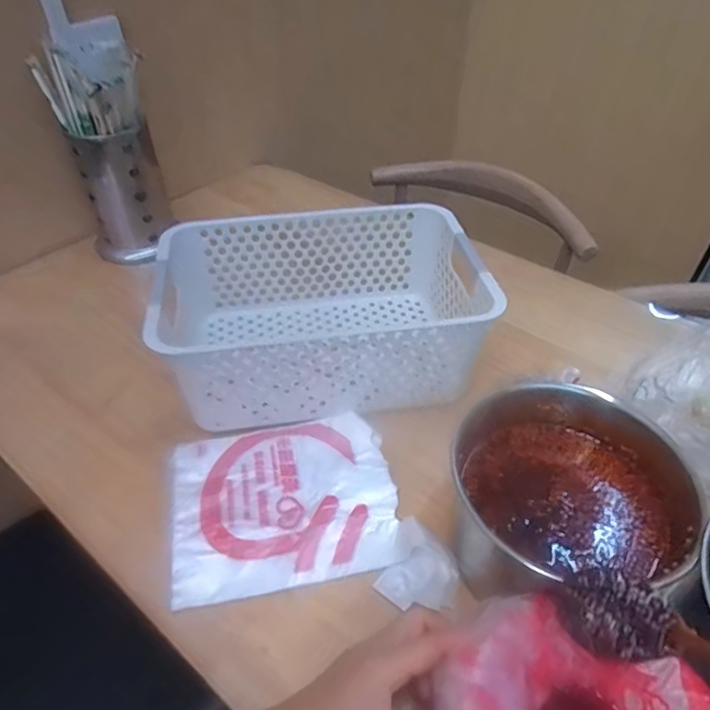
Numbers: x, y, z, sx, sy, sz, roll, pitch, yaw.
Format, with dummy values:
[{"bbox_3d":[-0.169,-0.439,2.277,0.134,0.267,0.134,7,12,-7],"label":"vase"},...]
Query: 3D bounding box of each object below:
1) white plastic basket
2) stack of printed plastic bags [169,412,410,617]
[{"bbox_3d":[-0.033,-0.046,0.534,0.306,0.112,0.206,-5,44,-5],"label":"white plastic basket"},{"bbox_3d":[-0.060,0.119,0.444,0.180,0.012,0.145,-8,44,-8],"label":"stack of printed plastic bags"}]

